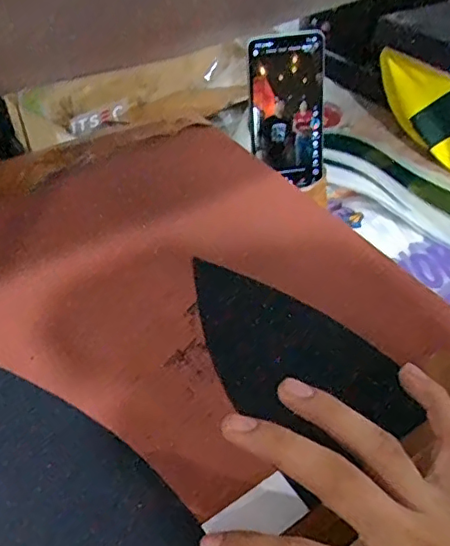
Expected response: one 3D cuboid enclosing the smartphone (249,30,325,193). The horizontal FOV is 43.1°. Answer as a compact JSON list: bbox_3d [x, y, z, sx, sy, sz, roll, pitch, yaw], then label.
[{"bbox_3d":[0.066,-0.165,0.584,0.078,0.150,0.016,-10,26,-11],"label":"smartphone"}]

